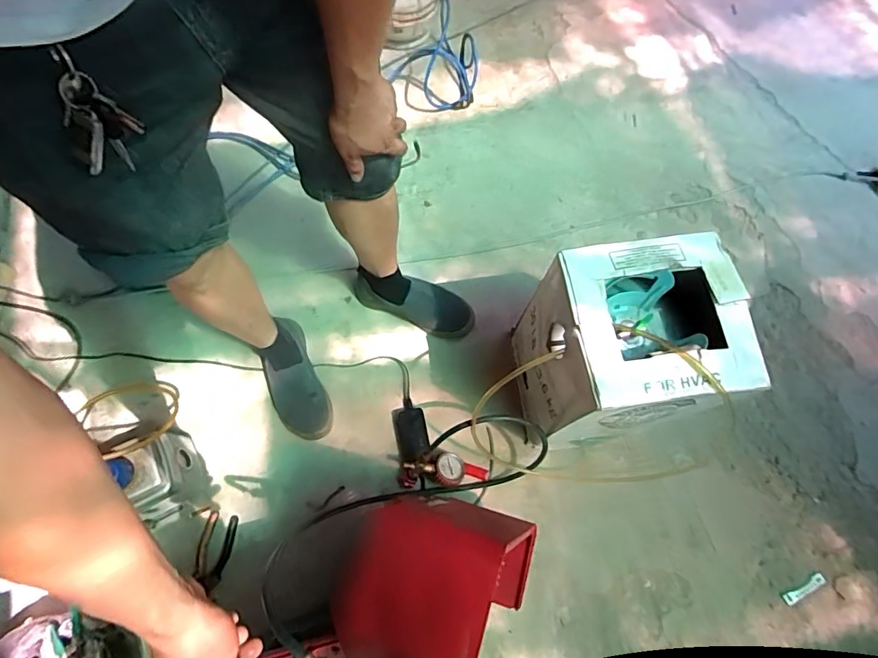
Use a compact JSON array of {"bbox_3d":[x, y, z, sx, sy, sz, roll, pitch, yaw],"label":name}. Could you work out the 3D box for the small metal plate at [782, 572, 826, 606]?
[{"bbox_3d":[0.685,0.488,0.930,0.083,0.011,0.022,-36,73,3],"label":"small metal plate"}]

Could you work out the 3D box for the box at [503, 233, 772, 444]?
[{"bbox_3d":[0.303,0.042,0.868,0.274,0.382,0.268,-7,72,-1],"label":"box"}]

